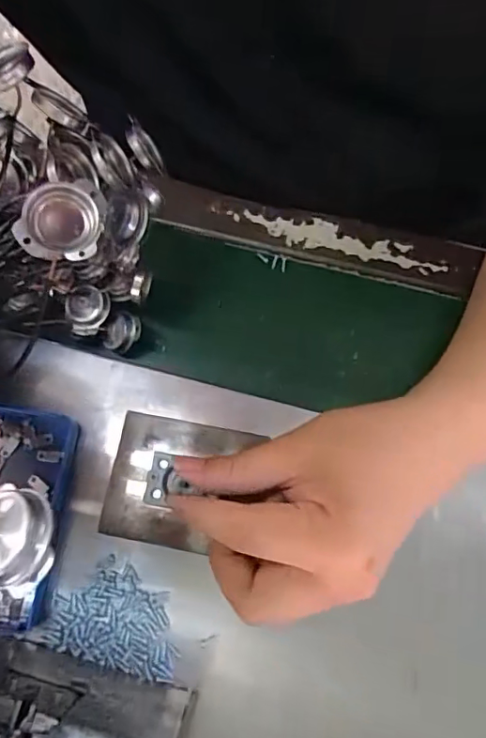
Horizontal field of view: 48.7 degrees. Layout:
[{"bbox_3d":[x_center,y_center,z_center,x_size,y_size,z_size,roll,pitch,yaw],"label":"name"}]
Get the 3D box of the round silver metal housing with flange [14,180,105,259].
[{"bbox_3d":[-0.070,-0.057,0.205,0.030,0.009,0.030,4,92,-29],"label":"round silver metal housing with flange"}]

